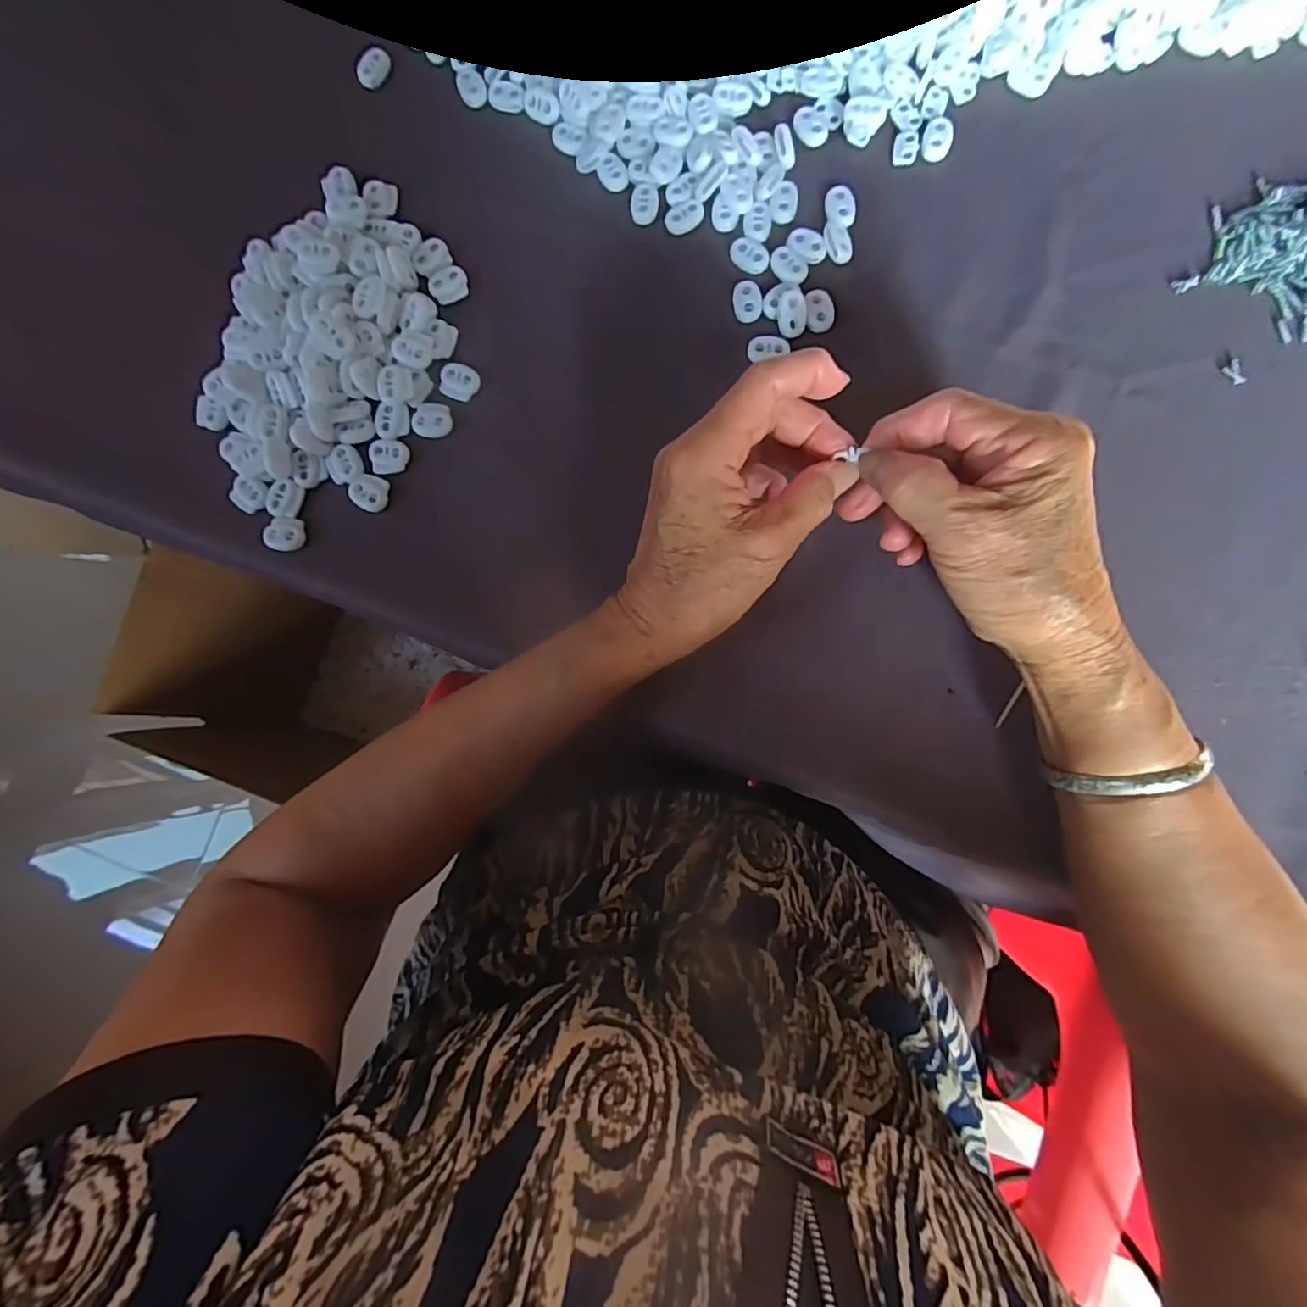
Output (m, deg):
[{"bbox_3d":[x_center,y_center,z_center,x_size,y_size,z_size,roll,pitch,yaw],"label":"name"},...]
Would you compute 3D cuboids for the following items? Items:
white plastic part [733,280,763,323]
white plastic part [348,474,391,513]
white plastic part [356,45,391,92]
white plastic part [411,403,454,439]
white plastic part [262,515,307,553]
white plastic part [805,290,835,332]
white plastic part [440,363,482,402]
[{"bbox_3d":[0.052,-0.193,0.316,0.015,0.004,0.022,-2,85,4],"label":"white plastic part"},{"bbox_3d":[-0.160,-0.090,0.325,0.020,0.005,0.020,21,87,6],"label":"white plastic part"},{"bbox_3d":[-0.166,-0.348,0.344,0.011,0.009,0.022,35,88,6],"label":"white plastic part"},{"bbox_3d":[-0.124,-0.132,0.325,0.022,0.004,0.020,3,85,4],"label":"white plastic part"},{"bbox_3d":[-0.208,-0.067,0.326,0.020,0.007,0.019,2,85,4],"label":"white plastic part"},{"bbox_3d":[0.090,-0.186,0.313,0.015,0.004,0.022,-7,84,3],"label":"white plastic part"},{"bbox_3d":[-0.109,-0.153,0.326,0.021,0.005,0.020,22,87,6],"label":"white plastic part"}]

